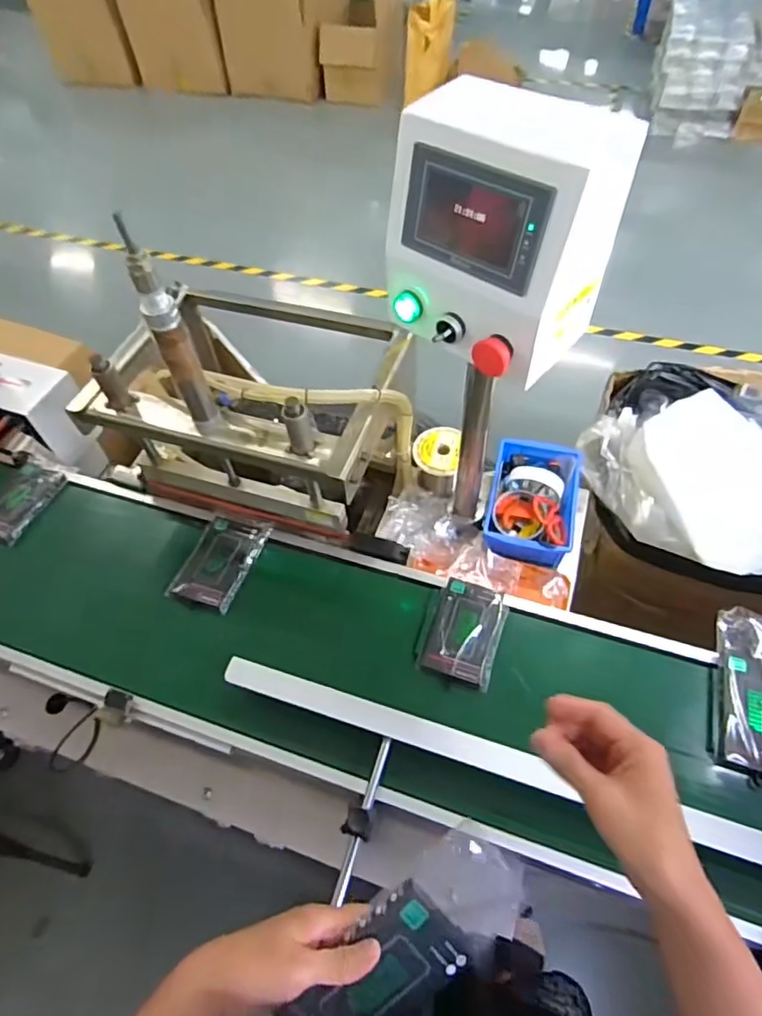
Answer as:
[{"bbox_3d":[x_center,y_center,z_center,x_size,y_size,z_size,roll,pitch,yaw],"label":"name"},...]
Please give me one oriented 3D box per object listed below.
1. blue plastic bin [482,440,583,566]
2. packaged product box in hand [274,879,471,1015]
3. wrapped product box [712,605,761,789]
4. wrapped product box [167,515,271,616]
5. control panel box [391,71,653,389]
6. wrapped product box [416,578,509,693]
[{"bbox_3d":[0.251,-0.016,0.933,0.143,0.063,0.224,11,57,10],"label":"blue plastic bin"},{"bbox_3d":[-0.005,0.341,0.414,0.131,0.014,0.075,-40,96,-6],"label":"packaged product box in hand"},{"bbox_3d":[0.464,0.225,0.703,0.092,0.027,0.207,16,58,13],"label":"wrapped product box"},{"bbox_3d":[-0.235,0.073,0.840,0.094,0.024,0.154,15,58,13],"label":"wrapped product box"},{"bbox_3d":[0.110,-0.258,0.543,0.144,0.188,0.183,-40,63,-22],"label":"control panel box"},{"bbox_3d":[0.110,0.163,0.758,0.097,0.016,0.134,16,58,13],"label":"wrapped product box"}]

